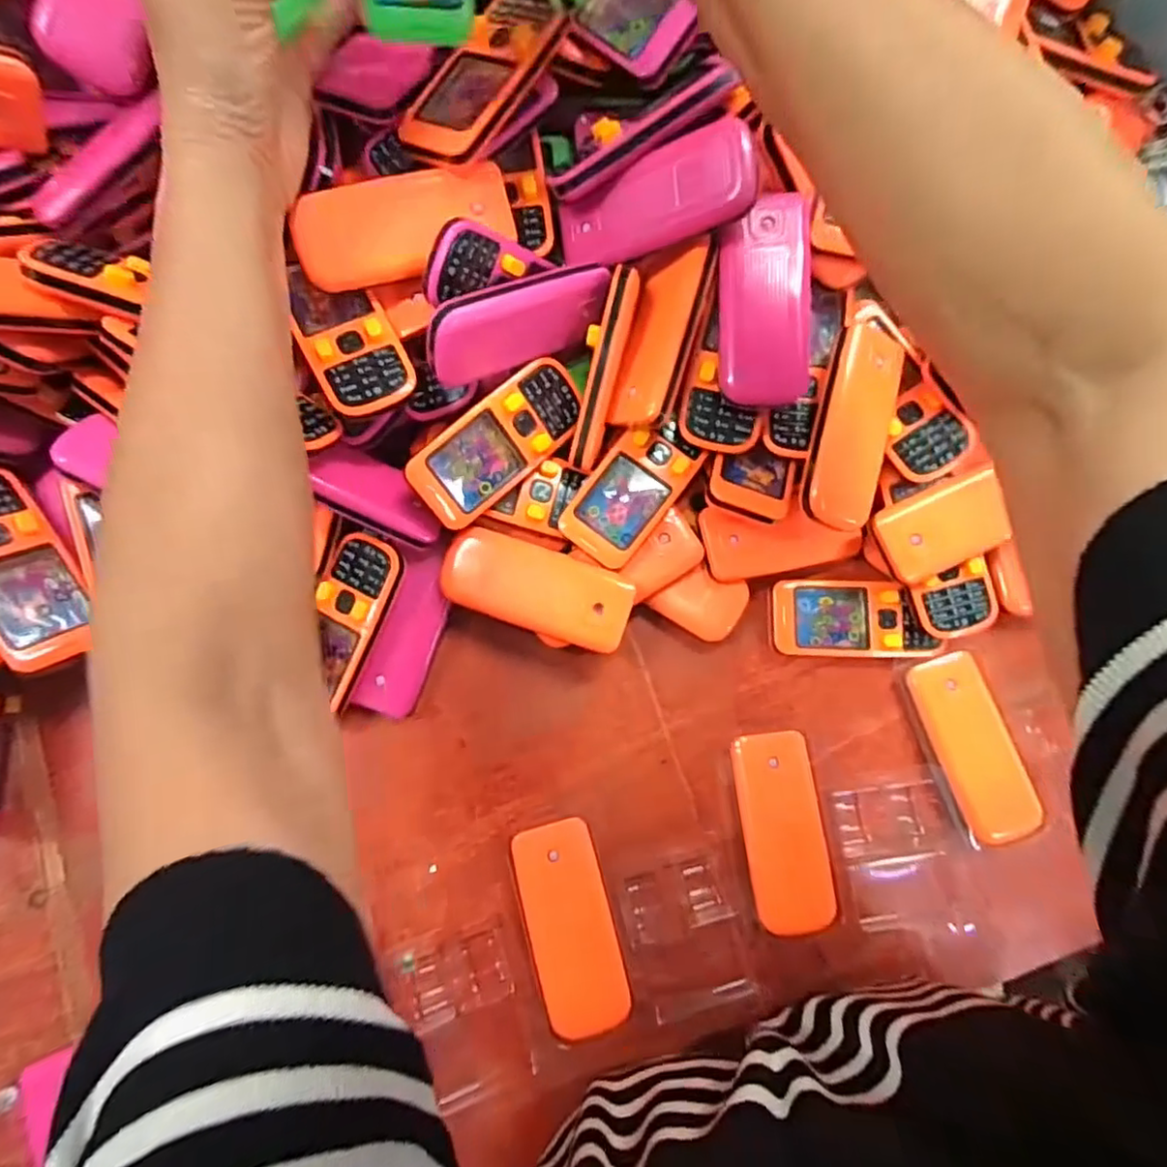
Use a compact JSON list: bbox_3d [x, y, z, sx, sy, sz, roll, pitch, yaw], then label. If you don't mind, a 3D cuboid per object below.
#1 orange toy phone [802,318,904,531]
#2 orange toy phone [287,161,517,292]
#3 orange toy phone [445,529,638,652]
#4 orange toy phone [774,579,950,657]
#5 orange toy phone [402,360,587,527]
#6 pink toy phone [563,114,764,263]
[{"bbox_3d":[0.142,-0.082,0.330,0.043,0.012,0.103,10,94,-19],"label":"orange toy phone"},{"bbox_3d":[-0.087,-0.174,0.308,0.103,0.012,0.043,-17,126,-11],"label":"orange toy phone"},{"bbox_3d":[-0.025,0.001,0.340,0.103,0.011,0.045,21,81,-2],"label":"orange toy phone"},{"bbox_3d":[0.161,0.021,0.372,0.095,0.017,0.044,2,82,-4],"label":"orange toy phone"},{"bbox_3d":[-0.044,-0.076,0.336,0.104,0.016,0.047,-46,126,-13],"label":"orange toy phone"},{"bbox_3d":[0.034,-0.189,0.314,0.103,0.012,0.042,-7,107,28],"label":"pink toy phone"}]

